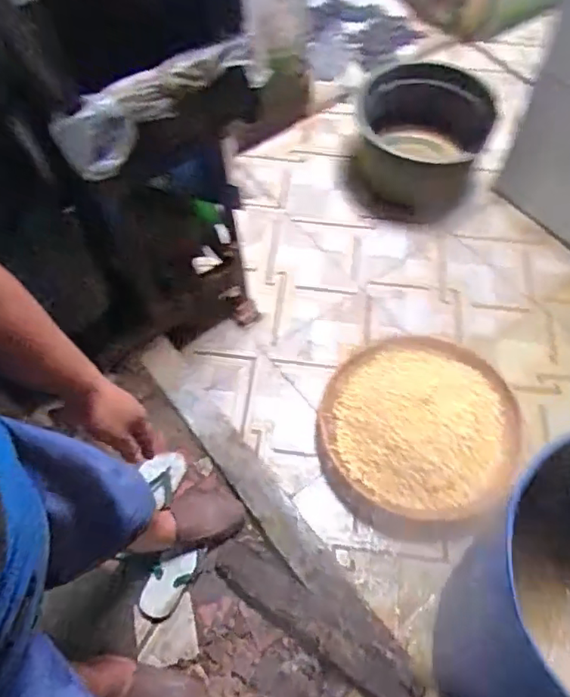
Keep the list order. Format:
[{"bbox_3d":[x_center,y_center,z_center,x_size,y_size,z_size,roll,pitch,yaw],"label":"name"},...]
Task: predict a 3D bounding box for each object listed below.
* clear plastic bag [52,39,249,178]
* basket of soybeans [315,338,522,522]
[{"bbox_3d":[-0.217,-0.452,0.986,0.401,0.103,0.060,-35,59,-4],"label":"clear plastic bag"},{"bbox_3d":[0.397,0.202,1.597,0.526,0.192,0.565,-1,54,2],"label":"basket of soybeans"}]

